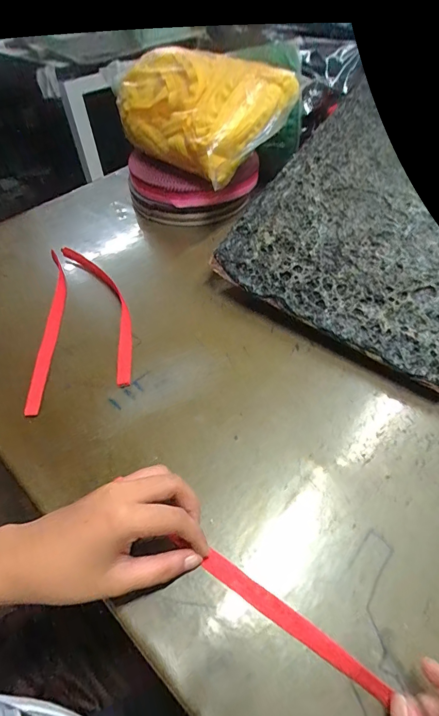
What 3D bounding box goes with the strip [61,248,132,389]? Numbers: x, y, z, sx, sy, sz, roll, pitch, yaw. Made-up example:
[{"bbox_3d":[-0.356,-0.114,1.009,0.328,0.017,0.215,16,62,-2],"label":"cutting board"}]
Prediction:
[{"bbox_3d":[-0.140,-0.067,0.450,0.043,0.016,0.257,-23,53,-16],"label":"strip"}]

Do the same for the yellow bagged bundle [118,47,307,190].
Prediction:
[{"bbox_3d":[-0.020,-0.351,0.514,0.204,0.102,0.164,36,60,27],"label":"yellow bagged bundle"}]

